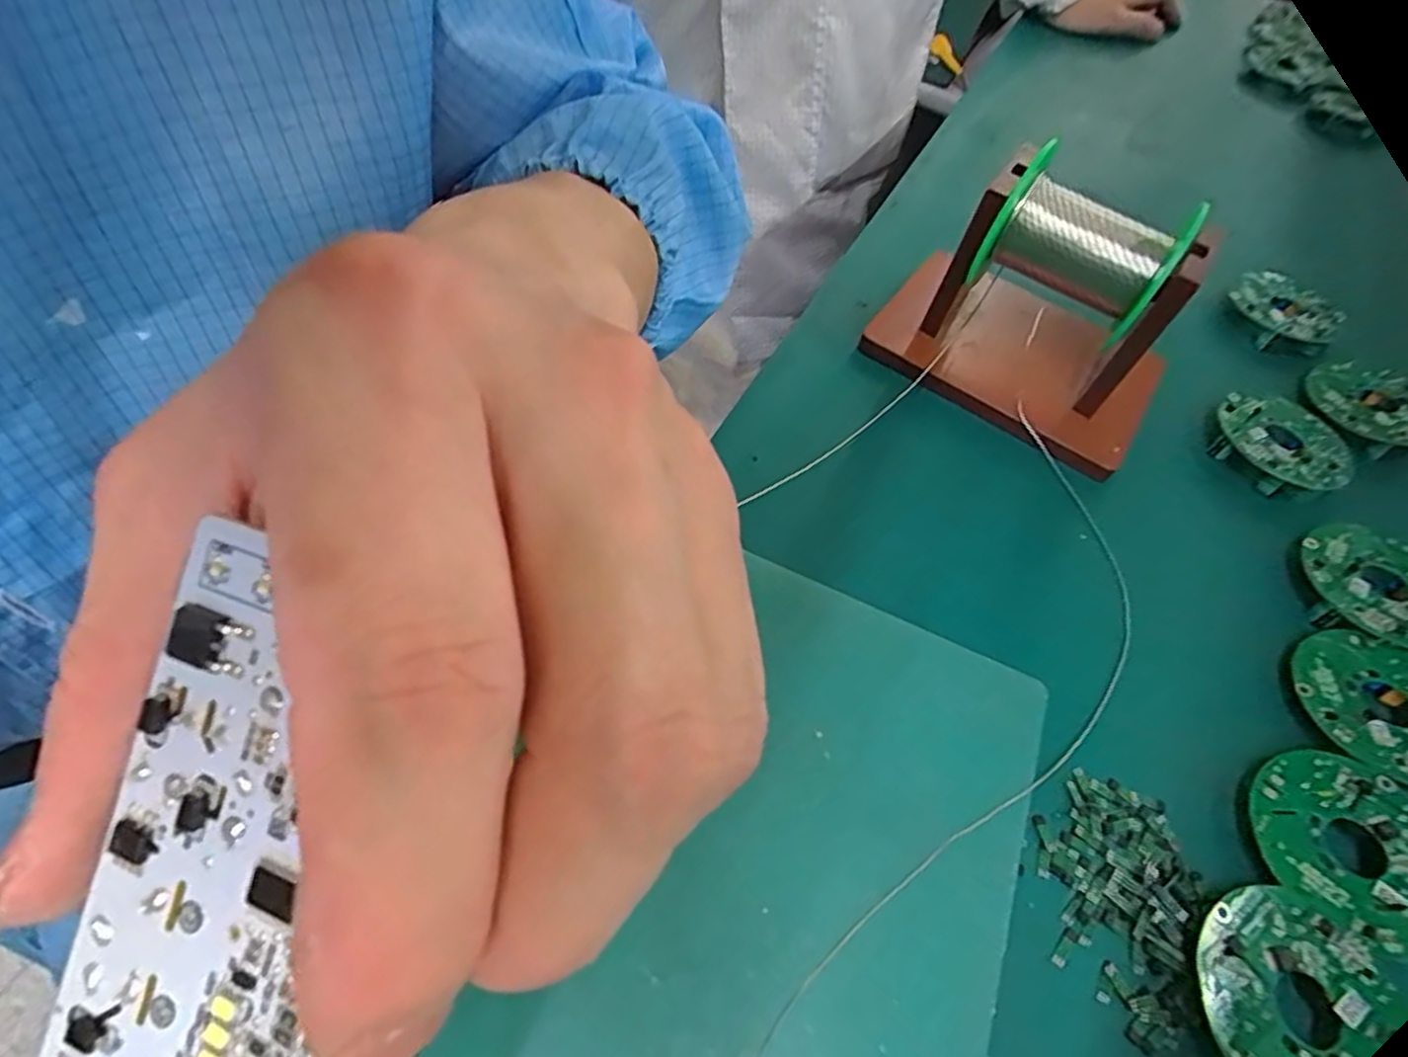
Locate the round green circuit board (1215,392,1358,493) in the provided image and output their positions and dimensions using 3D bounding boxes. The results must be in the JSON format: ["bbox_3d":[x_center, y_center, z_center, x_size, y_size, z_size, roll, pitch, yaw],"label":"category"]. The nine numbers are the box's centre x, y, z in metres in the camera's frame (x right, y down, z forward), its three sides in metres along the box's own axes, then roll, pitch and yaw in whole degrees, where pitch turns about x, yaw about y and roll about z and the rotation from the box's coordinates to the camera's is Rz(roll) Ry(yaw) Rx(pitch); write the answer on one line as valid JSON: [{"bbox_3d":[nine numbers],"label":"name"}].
[{"bbox_3d":[0.294,-0.046,0.359,0.058,0.018,0.057,4,57,-6],"label":"round green circuit board"}]

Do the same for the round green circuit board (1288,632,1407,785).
[{"bbox_3d":[0.264,0.067,0.271,0.060,0.005,0.059,4,57,-6],"label":"round green circuit board"}]

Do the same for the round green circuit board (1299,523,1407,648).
[{"bbox_3d":[0.295,0.024,0.305,0.055,0.008,0.061,-4,58,-11],"label":"round green circuit board"}]

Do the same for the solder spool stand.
[{"bbox_3d":[0.164,-0.107,0.340,0.138,0.098,0.085,38,60,15],"label":"solder spool stand"}]

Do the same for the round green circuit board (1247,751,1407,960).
[{"bbox_3d":[0.222,0.108,0.239,0.063,0.004,0.060,4,57,-6],"label":"round green circuit board"}]

